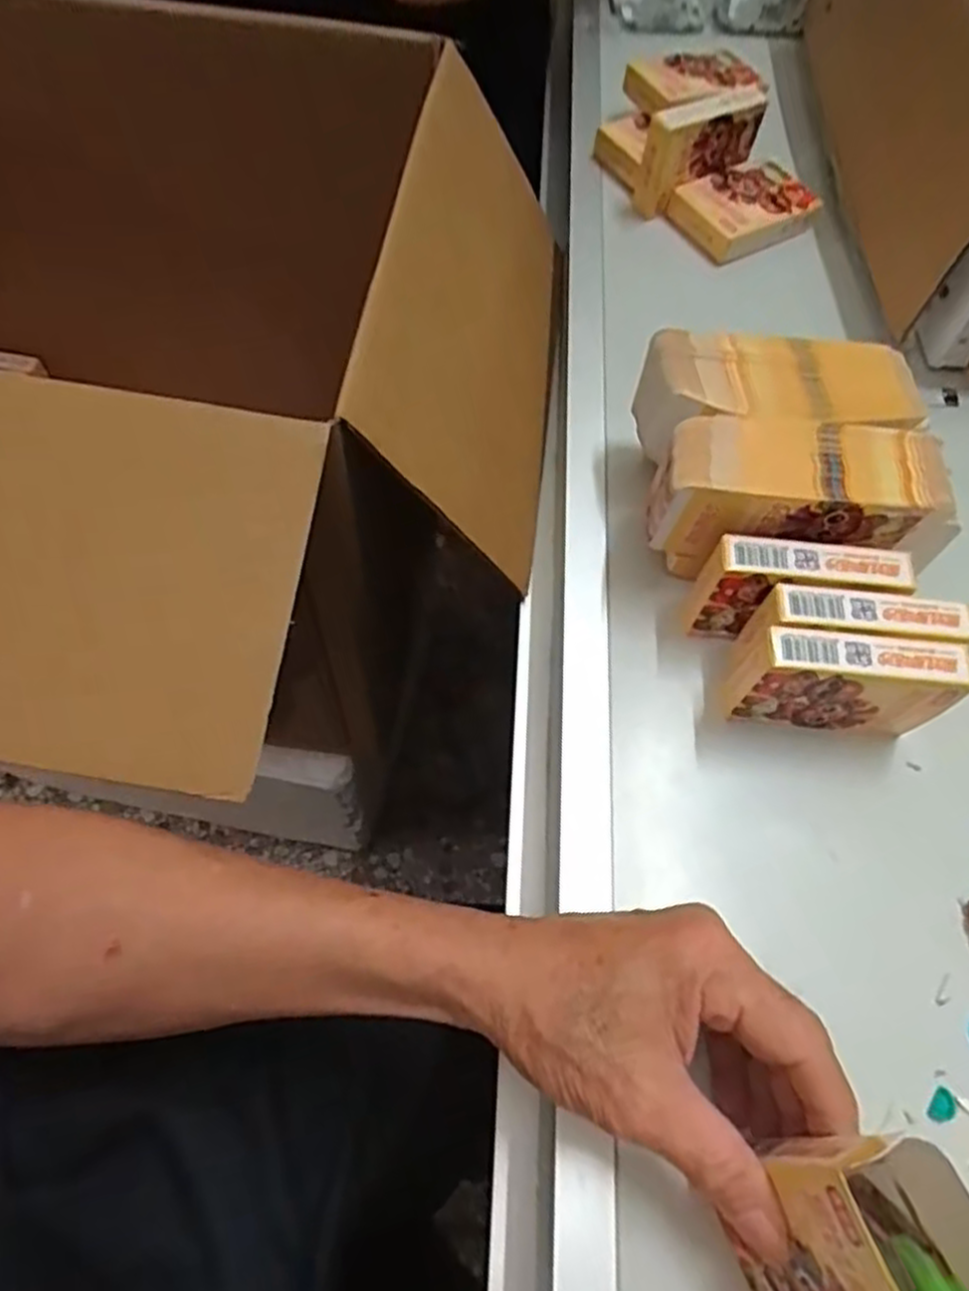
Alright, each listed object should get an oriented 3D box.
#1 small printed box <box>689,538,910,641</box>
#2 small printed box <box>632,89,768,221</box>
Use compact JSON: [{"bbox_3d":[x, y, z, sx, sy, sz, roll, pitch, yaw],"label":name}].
[{"bbox_3d":[0.151,-0.023,0.384,0.088,0.064,0.023,7,61,1],"label":"small printed box"},{"bbox_3d":[0.154,-0.351,0.552,0.096,0.067,0.021,-27,66,-16],"label":"small printed box"}]

